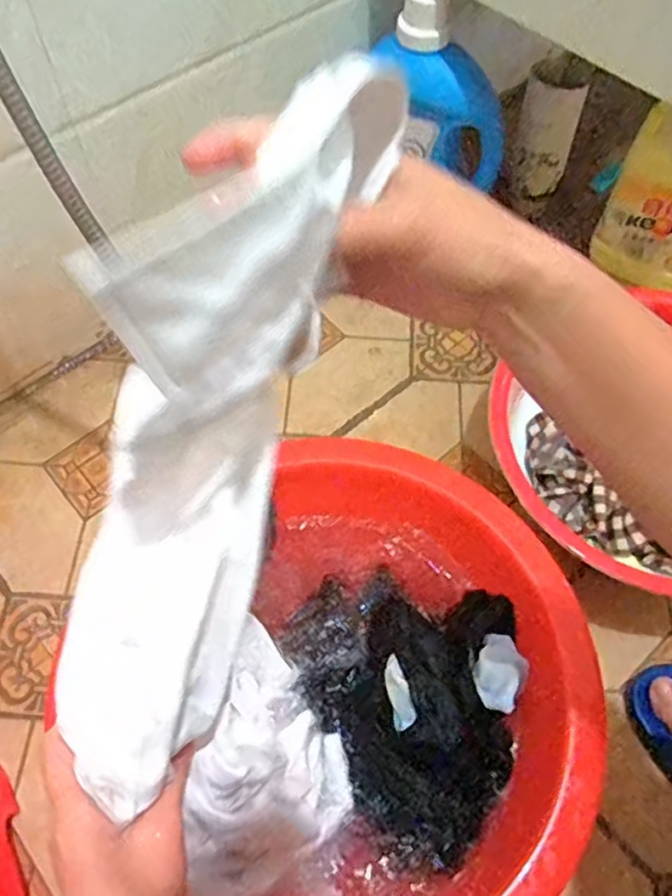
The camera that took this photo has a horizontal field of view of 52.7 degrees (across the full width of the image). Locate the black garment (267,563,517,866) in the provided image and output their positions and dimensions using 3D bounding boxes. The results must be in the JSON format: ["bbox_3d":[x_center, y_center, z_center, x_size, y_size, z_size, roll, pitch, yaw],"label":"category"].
[{"bbox_3d":[0.077,0.202,0.591,0.188,0.071,0.238,-28,64,-15],"label":"black garment"}]

